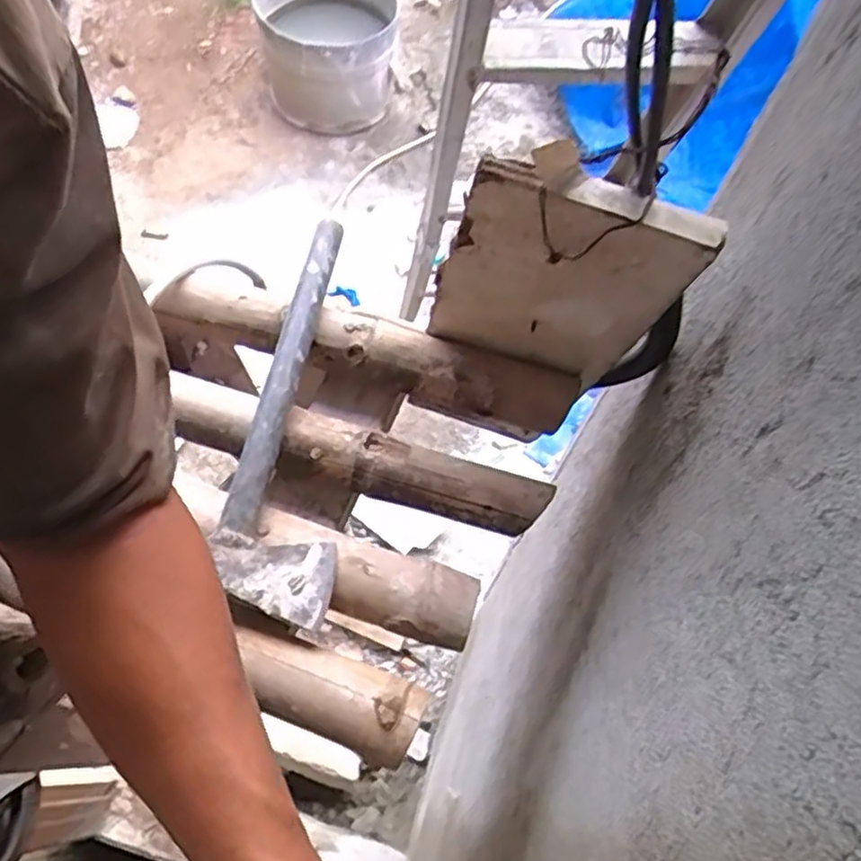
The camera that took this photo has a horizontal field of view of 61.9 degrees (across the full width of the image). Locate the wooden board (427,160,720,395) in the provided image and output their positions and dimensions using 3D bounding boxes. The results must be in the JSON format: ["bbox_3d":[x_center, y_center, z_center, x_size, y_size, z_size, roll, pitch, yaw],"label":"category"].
[{"bbox_3d":[0.075,-0.085,0.435,0.139,0.171,0.018,16,65,5],"label":"wooden board"}]

